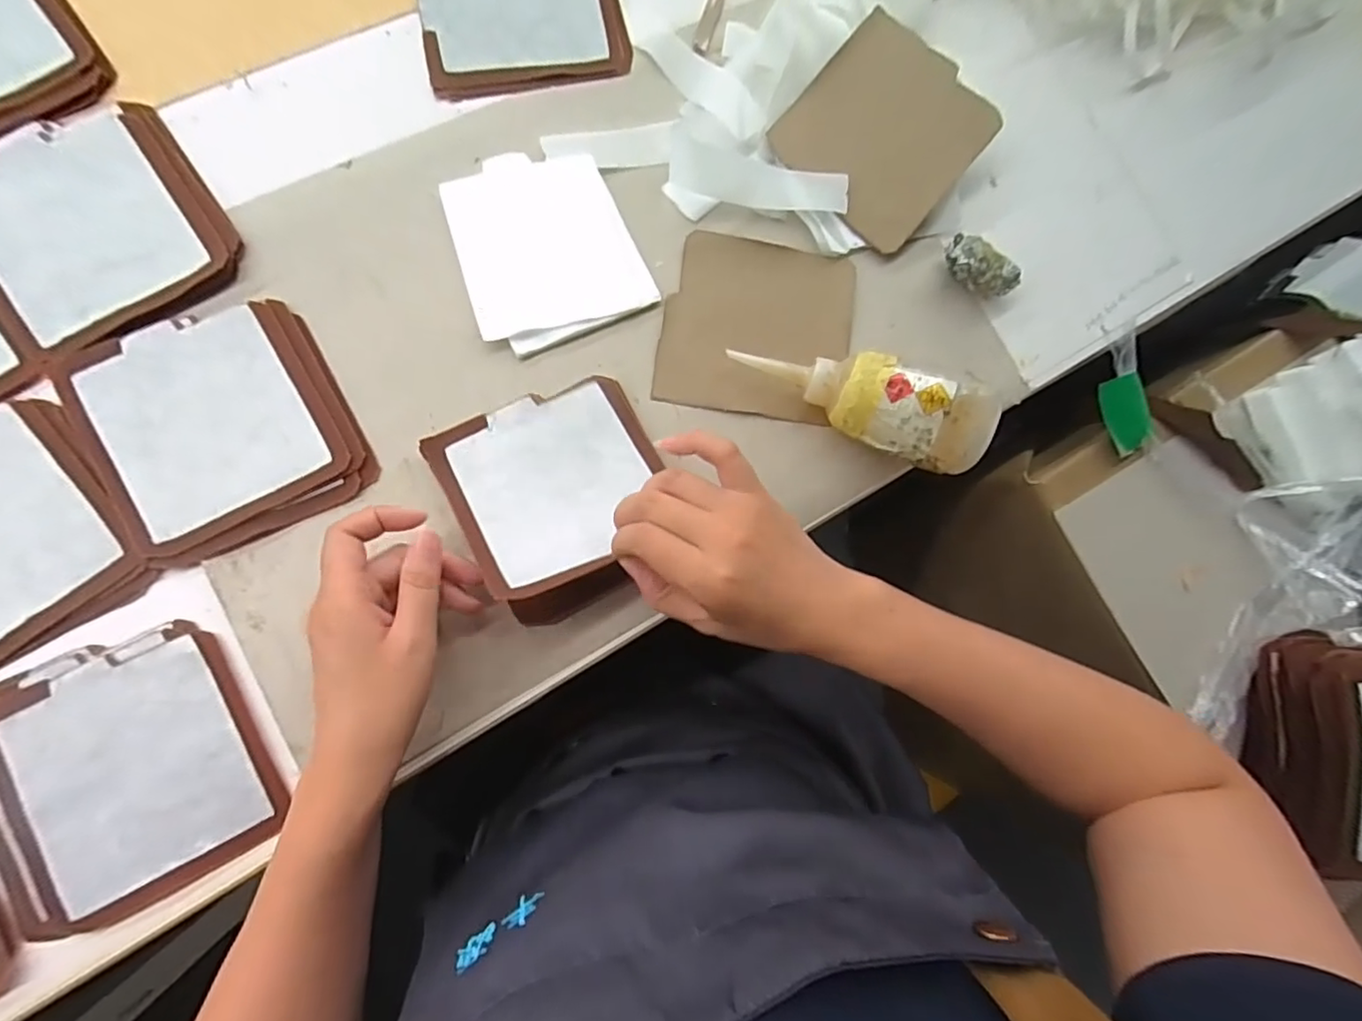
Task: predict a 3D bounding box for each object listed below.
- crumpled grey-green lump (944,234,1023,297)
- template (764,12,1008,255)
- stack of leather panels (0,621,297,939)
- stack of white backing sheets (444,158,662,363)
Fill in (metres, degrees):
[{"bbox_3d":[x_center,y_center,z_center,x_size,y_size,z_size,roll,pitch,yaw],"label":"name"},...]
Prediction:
[{"bbox_3d":[0.217,-0.177,0.438,0.054,0.031,0.025,36,80,-3],"label":"crumpled grey-green lump"},{"bbox_3d":[0.149,-0.277,0.440,0.127,0.009,0.124,41,97,1],"label":"template"},{"bbox_3d":[-0.317,0.147,0.341,0.146,0.015,0.143,-26,87,-10],"label":"stack of leather panels"},{"bbox_3d":[-0.093,-0.179,0.405,0.113,0.004,0.129,-25,87,-10],"label":"stack of white backing sheets"}]

